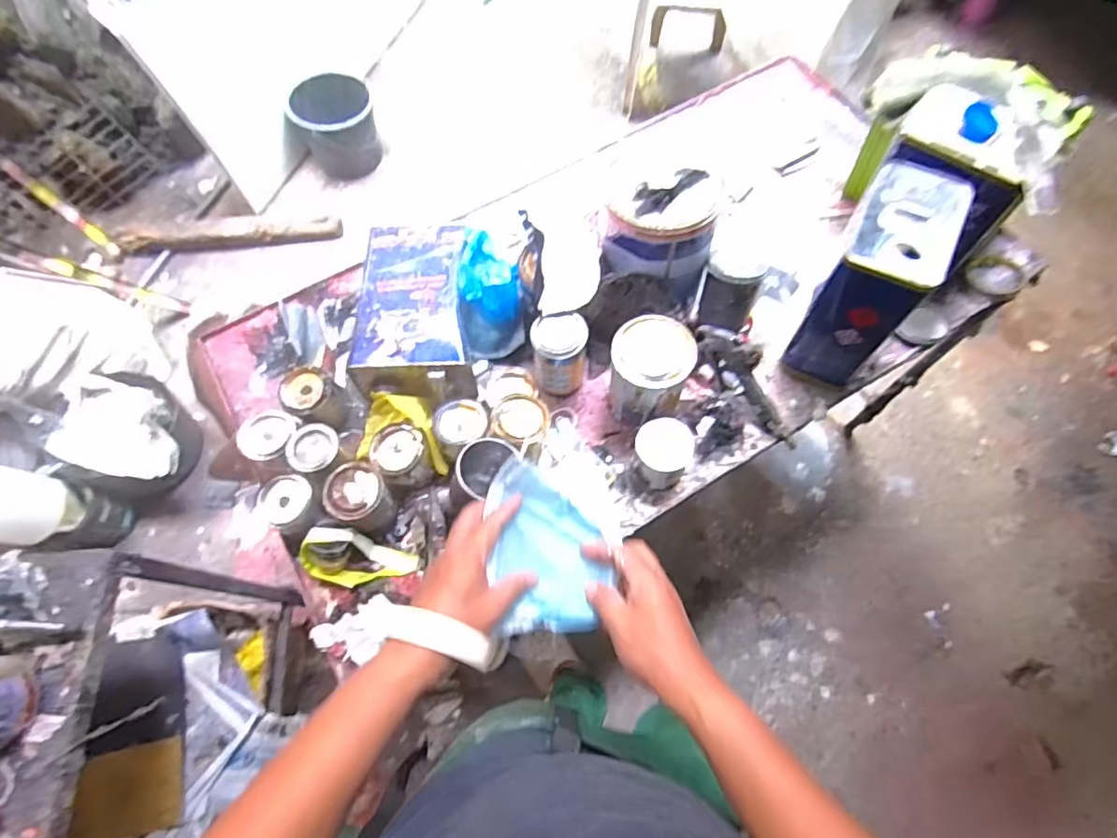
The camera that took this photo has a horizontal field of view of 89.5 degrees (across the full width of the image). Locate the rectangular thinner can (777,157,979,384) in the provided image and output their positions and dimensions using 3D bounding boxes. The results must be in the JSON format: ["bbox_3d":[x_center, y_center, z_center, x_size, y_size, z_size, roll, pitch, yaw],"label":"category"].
[{"bbox_3d":[0.406,-0.172,0.750,0.107,0.255,0.160,26,72,10],"label":"rectangular thinner can"}]

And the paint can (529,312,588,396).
[{"bbox_3d":[0.002,-0.087,0.792,0.074,0.125,0.067,-1,70,1],"label":"paint can"}]

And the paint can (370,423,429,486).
[{"bbox_3d":[-0.210,0.048,0.763,0.078,0.057,0.070,38,75,14],"label":"paint can"}]

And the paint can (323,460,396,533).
[{"bbox_3d":[-0.260,0.103,0.739,0.076,0.069,0.079,-42,74,-13],"label":"paint can"}]

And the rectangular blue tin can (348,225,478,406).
[{"bbox_3d":[-0.202,-0.156,0.818,0.170,0.103,0.261,2,70,2],"label":"rectangular blue tin can"}]

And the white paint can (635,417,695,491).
[{"bbox_3d":[0.142,0.046,0.764,0.073,0.063,0.077,0,70,1],"label":"white paint can"}]

